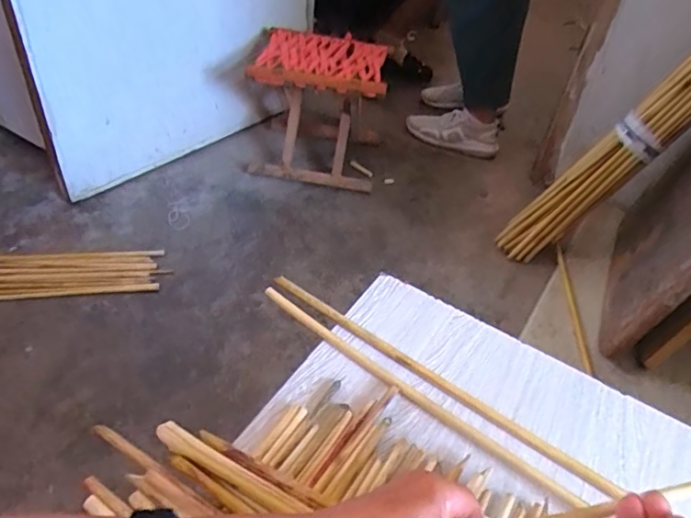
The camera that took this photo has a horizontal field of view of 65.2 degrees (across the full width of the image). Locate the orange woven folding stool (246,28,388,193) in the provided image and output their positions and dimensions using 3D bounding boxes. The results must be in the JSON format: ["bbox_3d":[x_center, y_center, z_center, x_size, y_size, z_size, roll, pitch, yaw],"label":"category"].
[{"bbox_3d":[-0.063,-0.341,1.229,0.307,0.267,0.220,12,45,9],"label":"orange woven folding stool"}]

